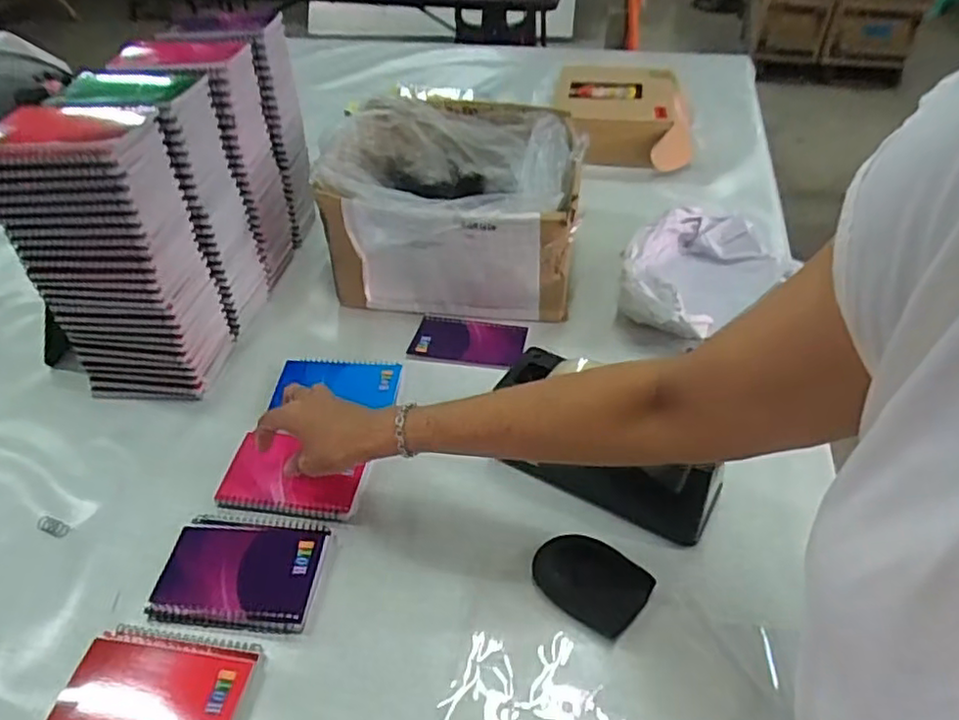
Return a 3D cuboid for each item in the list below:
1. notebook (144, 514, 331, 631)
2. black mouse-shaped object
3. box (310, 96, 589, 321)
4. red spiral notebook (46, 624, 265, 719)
[{"bbox_3d":[-0.202,0.174,0.543,0.137,0.012,0.095,3,43,6],"label":"notebook"},{"bbox_3d":[0.089,0.175,0.512,0.082,0.027,0.065,30,52,31],"label":"black mouse-shaped object"},{"bbox_3d":[-0.032,-0.185,0.815,0.287,0.189,0.297,0,43,4],"label":"box"},{"bbox_3d":[-0.239,0.247,0.471,0.136,0.012,0.097,5,43,8],"label":"red spiral notebook"}]

